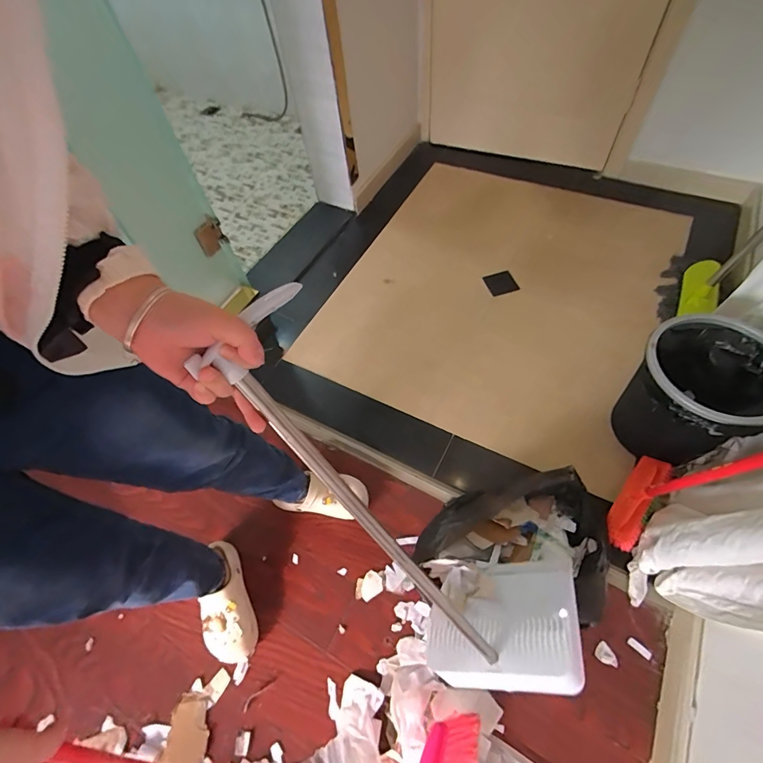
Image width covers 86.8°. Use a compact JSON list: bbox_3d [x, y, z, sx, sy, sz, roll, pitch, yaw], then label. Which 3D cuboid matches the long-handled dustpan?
[{"bbox_3d":[0.037,0.205,0.536,0.251,0.698,0.220,-3,46,47],"label":"long-handled dustpan"}]

